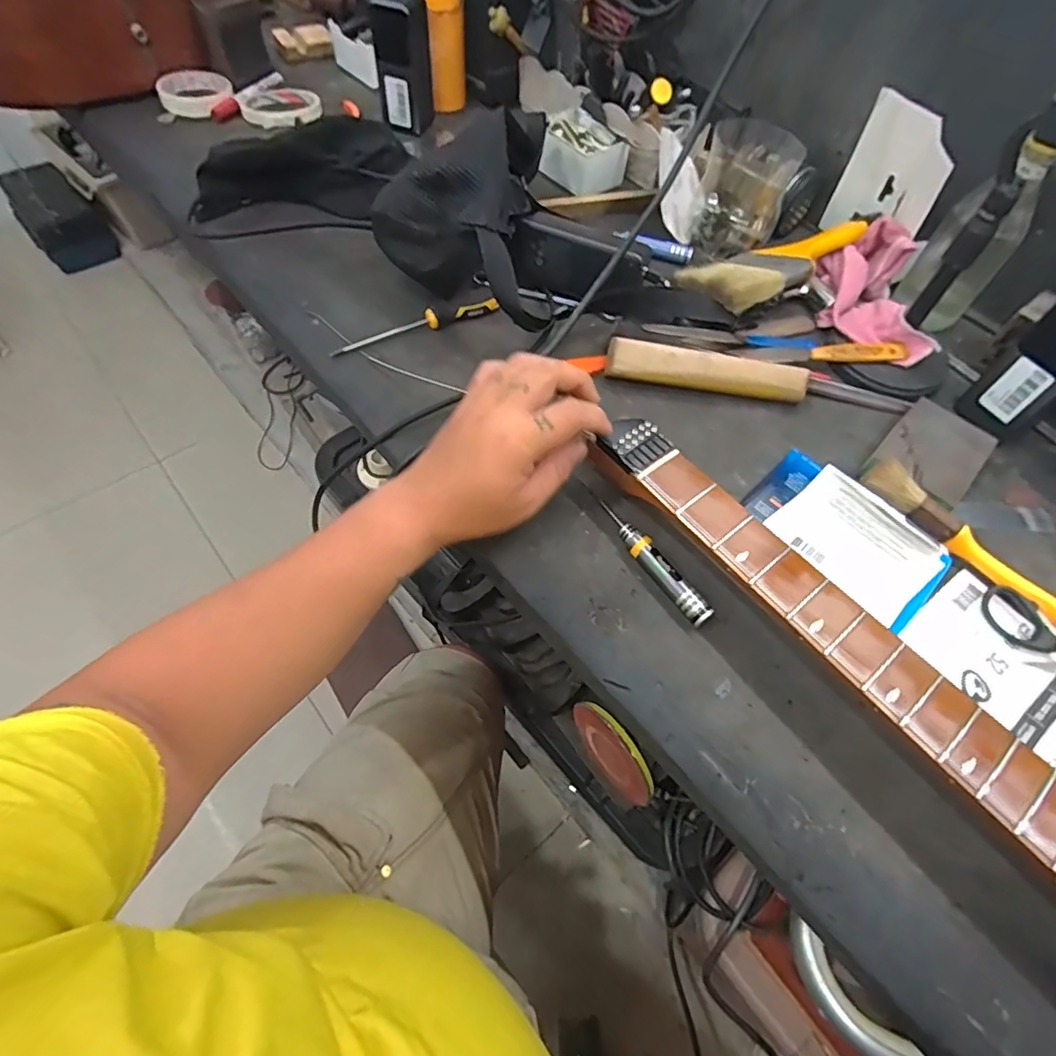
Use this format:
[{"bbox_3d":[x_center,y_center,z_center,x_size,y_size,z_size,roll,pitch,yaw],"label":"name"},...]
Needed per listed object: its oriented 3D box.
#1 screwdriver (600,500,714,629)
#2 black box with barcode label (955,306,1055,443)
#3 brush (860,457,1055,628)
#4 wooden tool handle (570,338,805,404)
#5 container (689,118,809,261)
[{"bbox_3d":[0.090,0.024,0.409,0.016,0.018,0.114,-30,66,-21],"label":"screwdriver"},{"bbox_3d":[0.432,-0.135,0.457,0.038,0.126,0.053,-18,58,-22],"label":"black box with barcode label"},{"bbox_3d":[0.338,0.018,0.417,0.026,0.033,0.190,-38,68,-24],"label":"brush"},{"bbox_3d":[0.150,-0.143,0.496,0.198,0.030,0.026,11,58,2],"label":"wooden tool handle"},{"bbox_3d":[0.238,-0.371,0.602,0.089,0.099,0.107,27,60,12],"label":"container"}]

